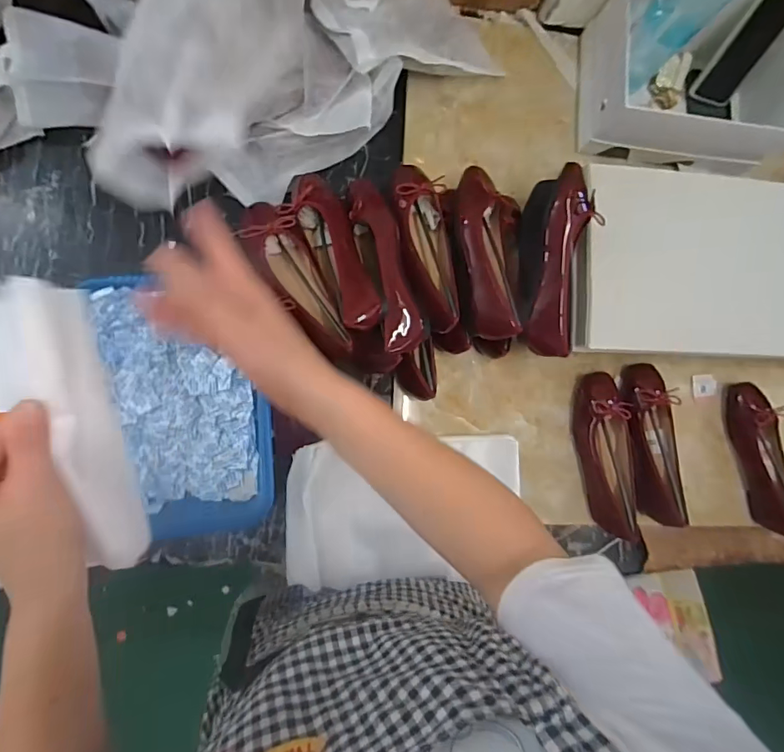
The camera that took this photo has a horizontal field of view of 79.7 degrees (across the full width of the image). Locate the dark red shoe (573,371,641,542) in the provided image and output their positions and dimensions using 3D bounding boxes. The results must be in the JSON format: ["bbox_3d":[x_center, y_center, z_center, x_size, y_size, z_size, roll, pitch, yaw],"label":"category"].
[{"bbox_3d":[0.328,0.119,0.718,0.068,0.065,0.242,-3,87,-9],"label":"dark red shoe"}]

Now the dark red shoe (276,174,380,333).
[{"bbox_3d":[-0.083,-0.170,0.623,0.079,0.055,0.242,-22,77,-9],"label":"dark red shoe"}]

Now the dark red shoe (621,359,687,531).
[{"bbox_3d":[0.401,0.103,0.724,0.074,0.055,0.245,0,87,-9],"label":"dark red shoe"}]

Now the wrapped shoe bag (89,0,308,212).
[{"bbox_3d":[-0.124,-0.268,0.361,0.086,0.093,0.305,31,97,-6],"label":"wrapped shoe bag"}]

